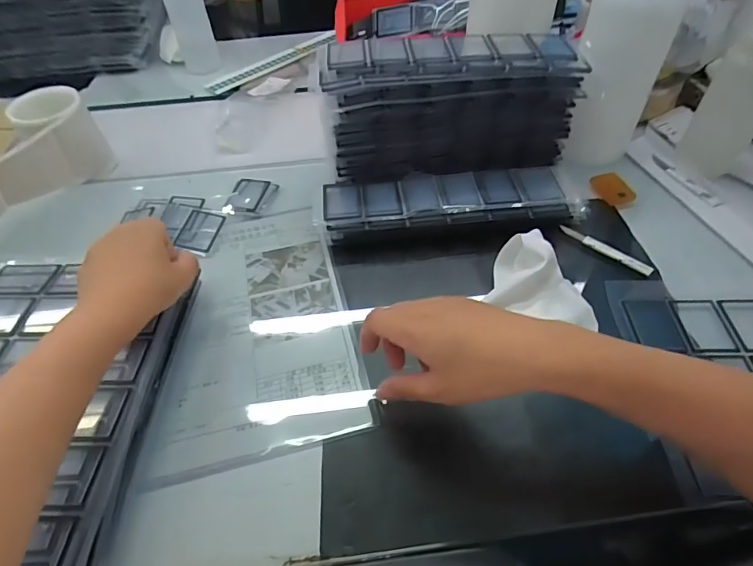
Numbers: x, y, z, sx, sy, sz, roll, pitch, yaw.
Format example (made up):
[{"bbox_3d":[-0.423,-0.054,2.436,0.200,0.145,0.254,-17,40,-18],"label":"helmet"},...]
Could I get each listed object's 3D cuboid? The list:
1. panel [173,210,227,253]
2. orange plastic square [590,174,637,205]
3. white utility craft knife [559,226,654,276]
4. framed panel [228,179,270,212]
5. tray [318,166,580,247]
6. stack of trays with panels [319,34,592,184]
[{"bbox_3d":[-0.213,-0.064,0.545,0.042,0.004,0.062,14,52,-4],"label":"panel"},{"bbox_3d":[0.298,-0.119,0.569,0.036,0.007,0.053,-22,55,8],"label":"orange plastic square"},{"bbox_3d":[0.254,-0.039,0.501,0.012,0.011,0.105,-38,59,-24],"label":"white utility craft knife"},{"bbox_3d":[-0.168,-0.117,0.590,0.043,0.004,0.060,7,51,8],"label":"framed panel"},{"bbox_3d":[0.083,-0.098,0.530,0.287,0.026,0.078,-4,50,-1],"label":"tray"},{"bbox_3d":[0.089,-0.210,0.538,0.289,0.125,0.102,-6,50,-3],"label":"stack of trays with panels"}]

